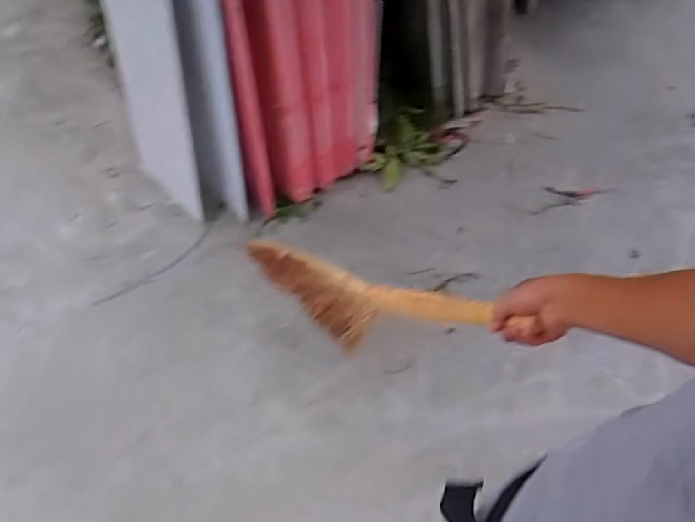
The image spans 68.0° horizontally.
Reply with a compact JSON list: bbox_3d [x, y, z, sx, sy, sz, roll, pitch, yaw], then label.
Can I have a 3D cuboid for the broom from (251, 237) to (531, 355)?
[{"bbox_3d":[0.039,0.084,1.103,0.060,0.323,0.684,-44,23,-24],"label":"broom"}]

